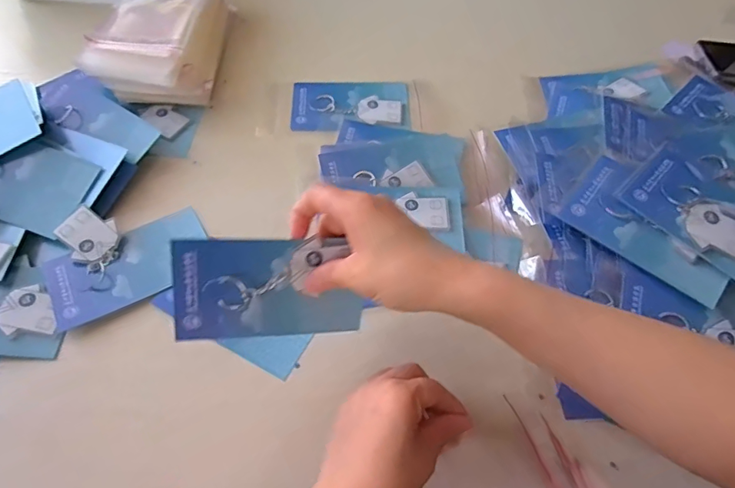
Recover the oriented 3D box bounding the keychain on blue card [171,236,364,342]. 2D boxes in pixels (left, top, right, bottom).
[{"bbox_3d":[-0.068,0.035,0.336,0.128,0.080,0.012,-2,29,-14],"label":"keychain on blue card"}]

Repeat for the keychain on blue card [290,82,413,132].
[{"bbox_3d":[-0.018,-0.162,0.545,0.135,0.009,0.083,0,58,-2],"label":"keychain on blue card"}]

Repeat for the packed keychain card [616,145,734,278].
[{"bbox_3d":[0.292,-0.022,0.395,0.086,0.016,0.136,-40,67,-23],"label":"packed keychain card"}]

